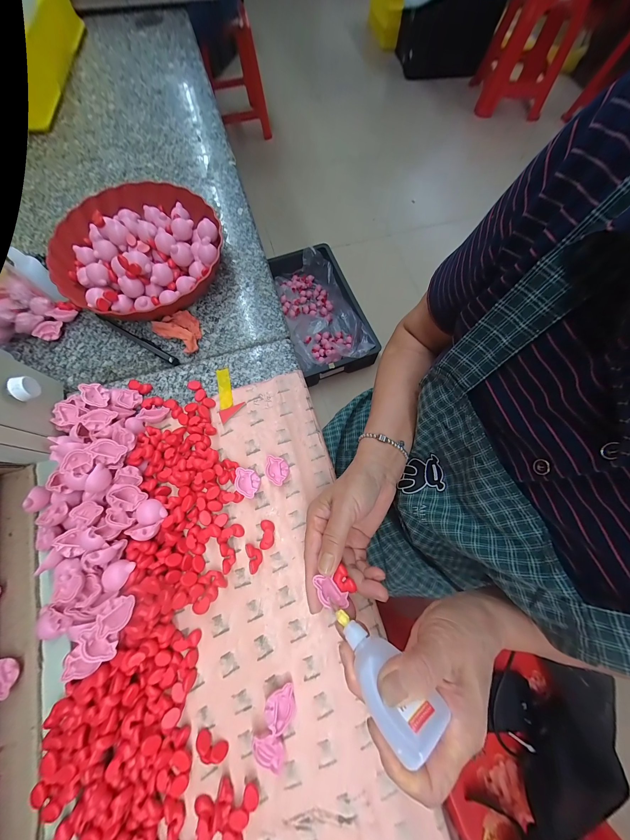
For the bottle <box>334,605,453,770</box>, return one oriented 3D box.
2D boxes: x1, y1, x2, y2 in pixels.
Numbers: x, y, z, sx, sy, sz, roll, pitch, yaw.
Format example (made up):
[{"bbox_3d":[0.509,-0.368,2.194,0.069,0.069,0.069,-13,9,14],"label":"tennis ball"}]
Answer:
[{"bbox_3d":[0.046,0.182,0.203,0.039,0.016,0.087,-39,41,-14],"label":"bottle"}]

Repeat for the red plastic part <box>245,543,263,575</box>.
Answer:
[{"bbox_3d":[-0.068,0.155,0.315,0.016,0.012,0.031,-16,74,-5],"label":"red plastic part"}]

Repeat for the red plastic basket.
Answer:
[{"bbox_3d":[-0.266,-0.259,0.426,0.248,0.058,0.245,-6,73,-2],"label":"red plastic basket"}]

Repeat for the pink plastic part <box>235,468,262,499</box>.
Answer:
[{"bbox_3d":[-0.082,0.075,0.336,0.032,0.014,0.029,25,74,7],"label":"pink plastic part"}]

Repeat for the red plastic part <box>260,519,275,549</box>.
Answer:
[{"bbox_3d":[-0.055,0.132,0.322,0.016,0.012,0.031,-2,73,-1],"label":"red plastic part"}]

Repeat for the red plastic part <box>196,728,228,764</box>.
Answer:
[{"bbox_3d":[-0.098,0.309,0.261,0.031,0.011,0.013,26,75,7],"label":"red plastic part"}]

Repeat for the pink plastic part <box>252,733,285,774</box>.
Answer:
[{"bbox_3d":[-0.043,0.309,0.260,0.029,0.016,0.030,4,73,1],"label":"pink plastic part"}]

